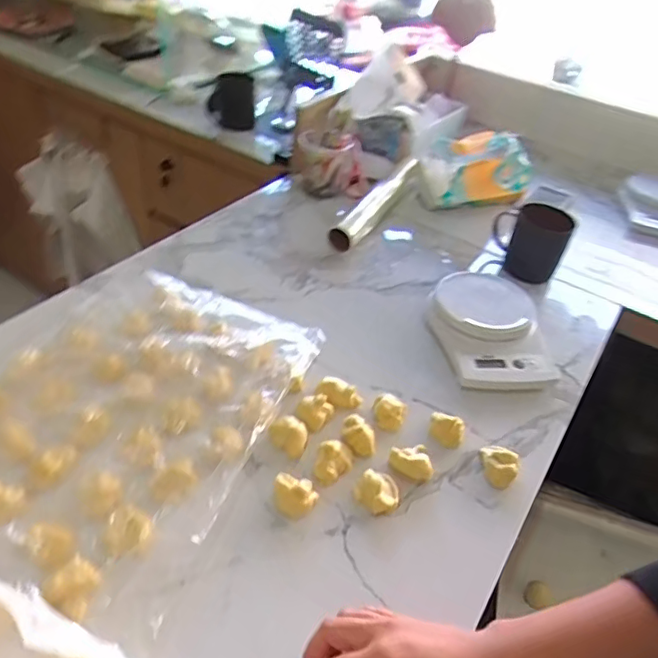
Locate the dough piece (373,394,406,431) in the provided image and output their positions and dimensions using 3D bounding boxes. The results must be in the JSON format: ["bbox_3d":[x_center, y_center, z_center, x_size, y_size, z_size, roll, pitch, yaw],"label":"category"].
[{"bbox_3d":[0.065,0.088,0.621,0.034,0.025,0.034,11,40,5],"label":"dough piece"}]

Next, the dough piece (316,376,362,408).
[{"bbox_3d":[0.011,0.073,0.629,0.050,0.022,0.027,17,41,11],"label":"dough piece"}]

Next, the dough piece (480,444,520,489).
[{"bbox_3d":[0.171,0.137,0.572,0.037,0.022,0.044,17,41,12],"label":"dough piece"}]

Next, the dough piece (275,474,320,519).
[{"bbox_3d":[-0.032,0.153,0.524,0.040,0.023,0.028,20,42,15],"label":"dough piece"}]

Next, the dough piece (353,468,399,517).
[{"bbox_3d":[0.047,0.155,0.538,0.041,0.016,0.036,32,46,27],"label":"dough piece"}]

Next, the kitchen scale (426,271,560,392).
[{"bbox_3d":[0.211,-0.001,0.729,0.142,0.049,0.183,0,41,-9],"label":"kitchen scale"}]

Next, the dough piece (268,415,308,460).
[{"bbox_3d":[-0.039,0.107,0.579,0.036,0.022,0.032,29,45,24],"label":"dough piece"}]

